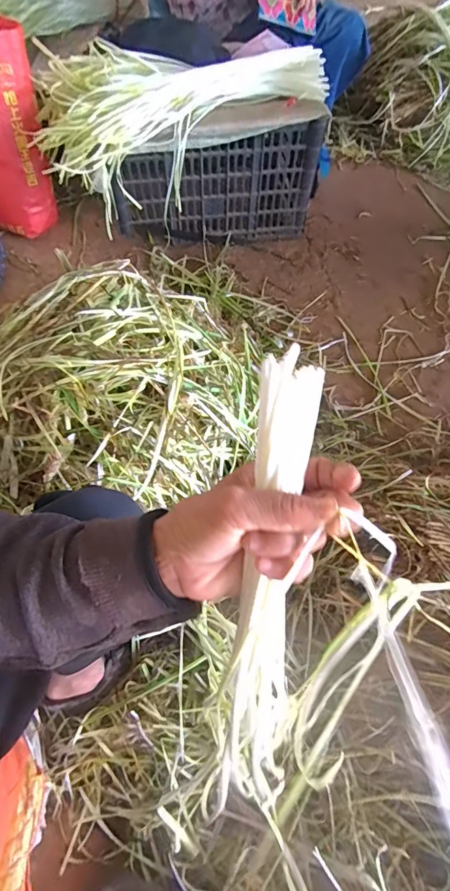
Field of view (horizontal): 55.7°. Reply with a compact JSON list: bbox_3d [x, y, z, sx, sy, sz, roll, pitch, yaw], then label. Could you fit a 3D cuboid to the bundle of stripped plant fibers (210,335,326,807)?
[{"bbox_3d":[0.027,0.098,0.261,0.042,0.036,0.299,5,98,-1],"label":"bundle of stripped plant fibers"}]

